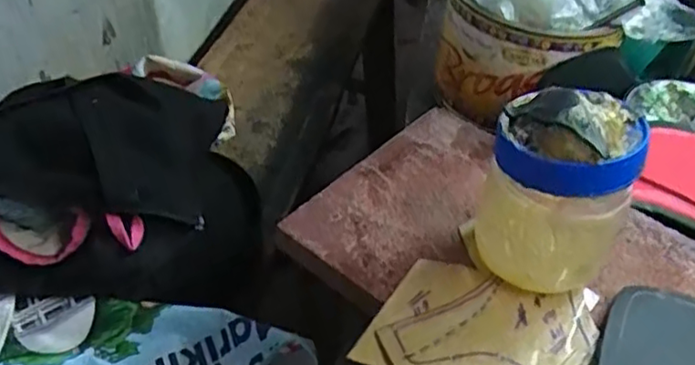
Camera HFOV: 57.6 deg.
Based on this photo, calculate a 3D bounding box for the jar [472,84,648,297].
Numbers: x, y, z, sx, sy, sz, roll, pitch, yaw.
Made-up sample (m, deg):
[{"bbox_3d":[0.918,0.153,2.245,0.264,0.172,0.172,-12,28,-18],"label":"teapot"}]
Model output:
[{"bbox_3d":[0.112,0.004,0.343,0.074,0.108,0.062,8,44,5],"label":"jar"}]

